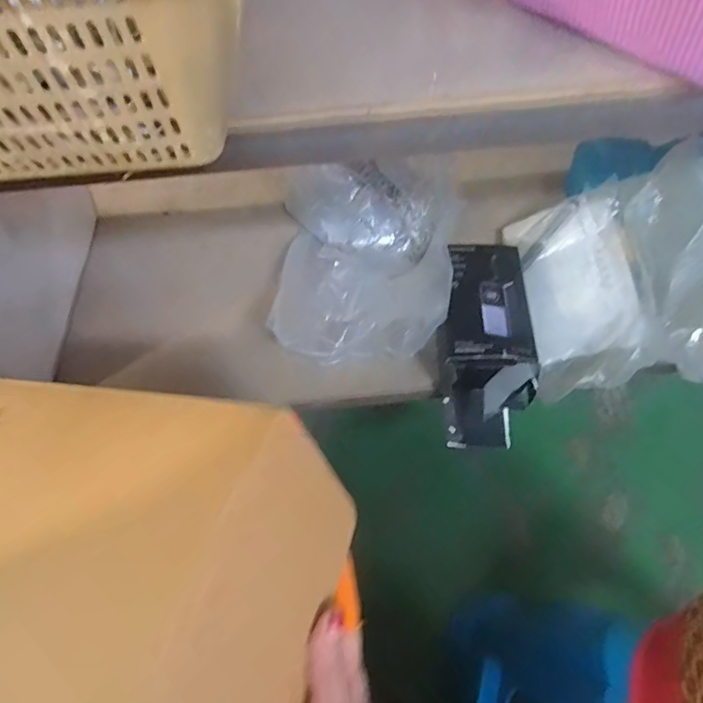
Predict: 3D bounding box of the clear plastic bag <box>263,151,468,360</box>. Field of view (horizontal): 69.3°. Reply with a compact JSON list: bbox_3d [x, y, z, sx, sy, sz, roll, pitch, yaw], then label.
[{"bbox_3d":[0.031,-0.127,0.693,0.245,0.077,0.305,1,58,2],"label":"clear plastic bag"}]

